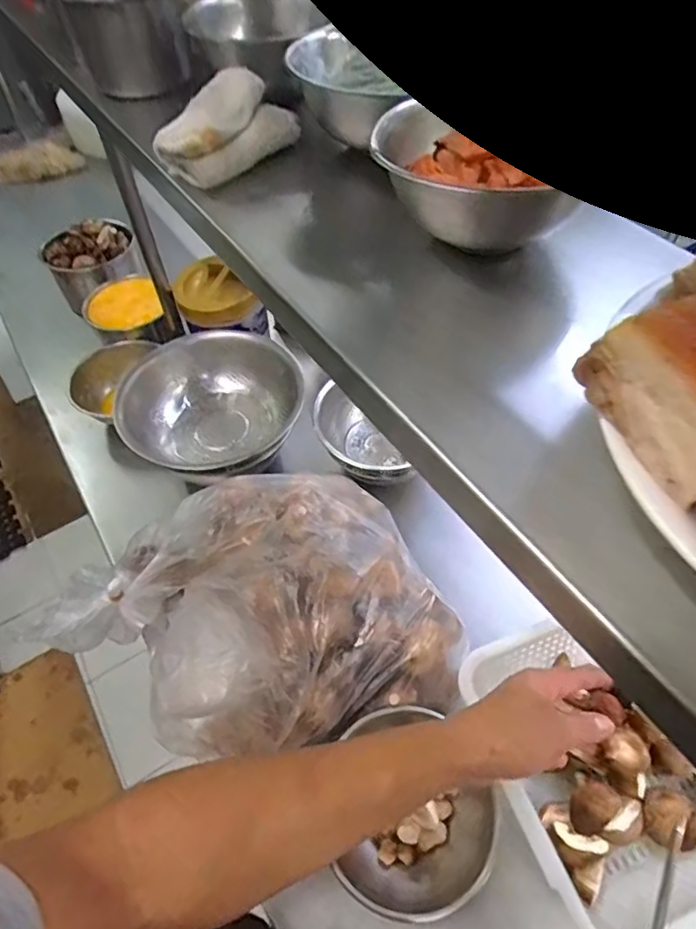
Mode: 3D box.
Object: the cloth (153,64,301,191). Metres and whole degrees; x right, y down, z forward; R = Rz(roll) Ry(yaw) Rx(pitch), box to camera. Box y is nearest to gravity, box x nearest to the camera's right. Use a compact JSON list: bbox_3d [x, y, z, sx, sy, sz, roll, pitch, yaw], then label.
[{"bbox_3d":[-0.102,-0.283,0.473,0.068,0.049,0.109,32,60,24],"label":"cloth"}]

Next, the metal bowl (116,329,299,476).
[{"bbox_3d":[-0.200,-0.078,0.855,0.246,0.106,0.238,-1,52,2],"label":"metal bowl"}]

